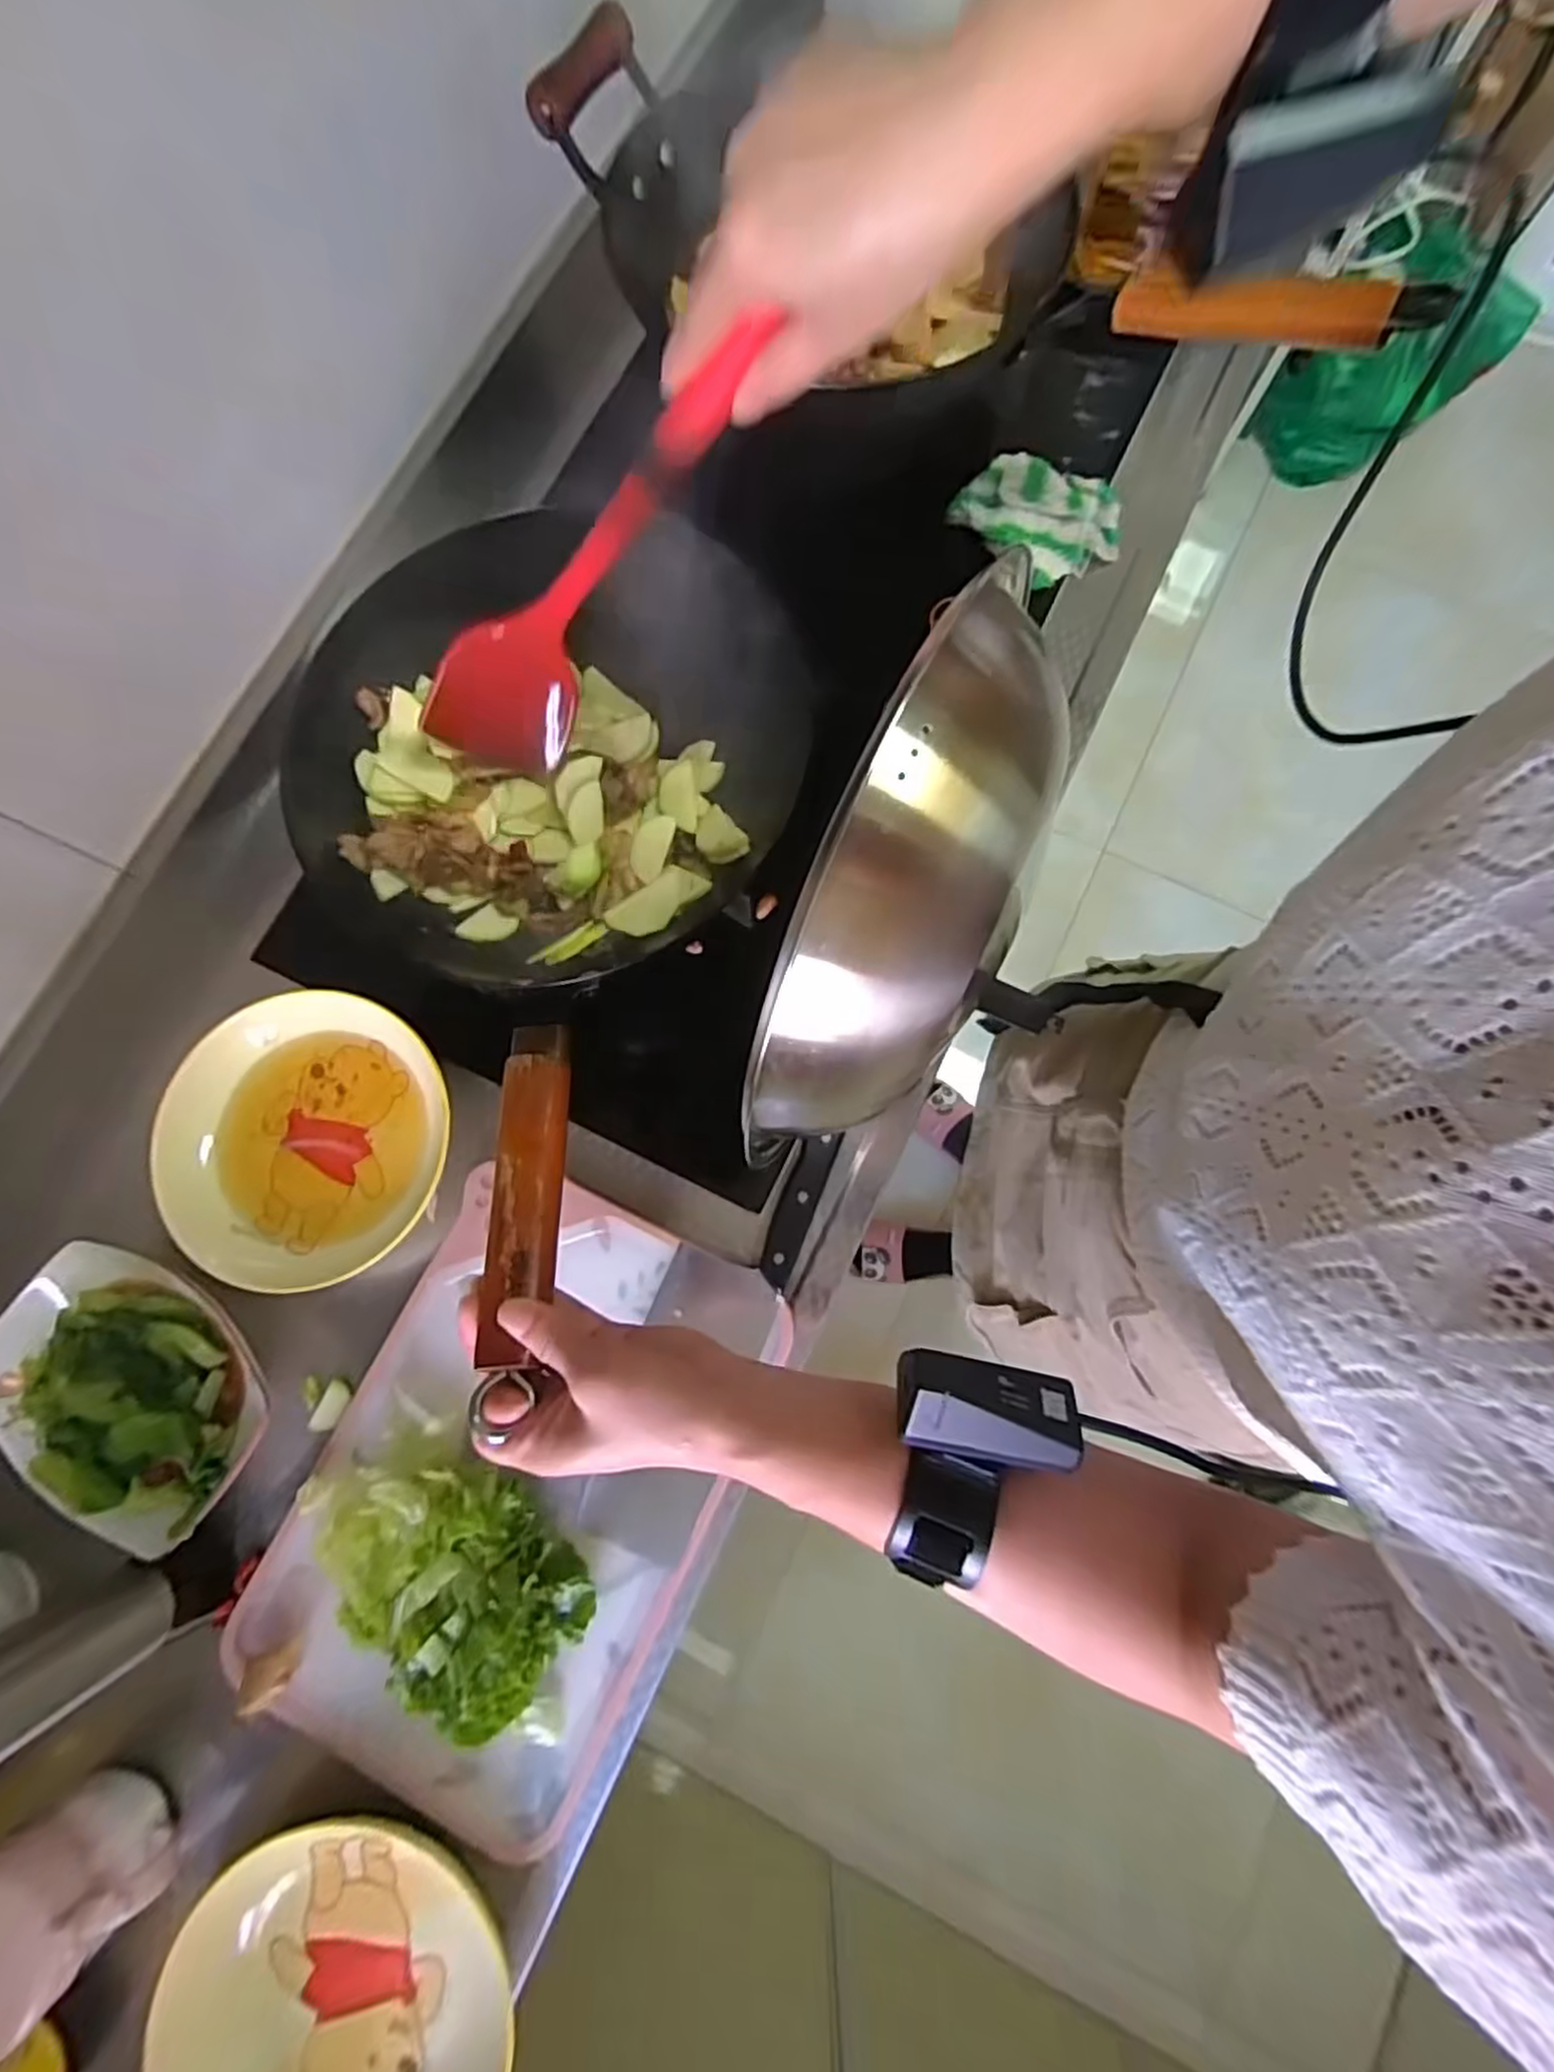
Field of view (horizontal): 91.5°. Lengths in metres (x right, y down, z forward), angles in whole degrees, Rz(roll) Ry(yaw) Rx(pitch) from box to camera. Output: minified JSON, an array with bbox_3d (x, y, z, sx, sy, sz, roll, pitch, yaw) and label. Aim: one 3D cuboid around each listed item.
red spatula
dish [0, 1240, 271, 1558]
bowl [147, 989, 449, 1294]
[{"bbox_3d":[-0.101,-0.233,0.390,0.076,0.282,0.034,-2,75,-43],"label":"red spatula"},{"bbox_3d":[-0.423,0.226,0.485,0.187,0.063,0.133,24,80,6],"label":"dish"},{"bbox_3d":[-0.331,0.074,0.529,0.190,0.044,0.189,0,79,1],"label":"bowl"}]

